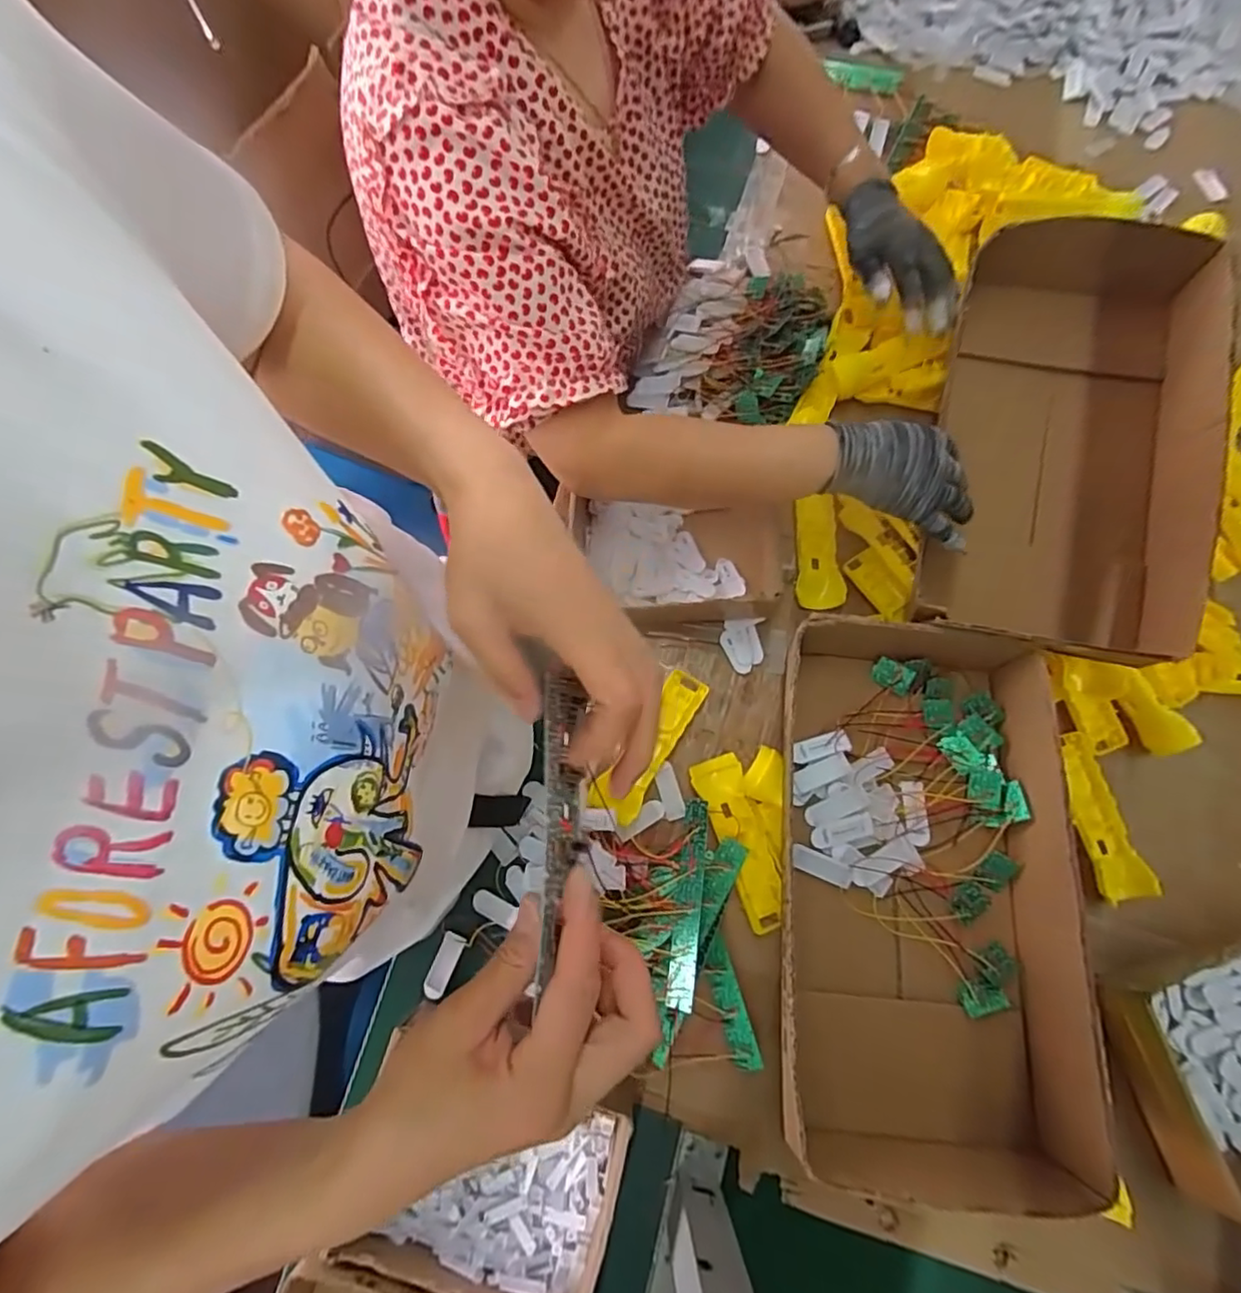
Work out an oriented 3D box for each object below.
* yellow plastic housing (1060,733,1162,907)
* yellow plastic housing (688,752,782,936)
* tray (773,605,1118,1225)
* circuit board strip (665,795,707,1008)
[{"bbox_3d":[0.474,0.169,0.608,0.043,0.025,0.158,-12,75,-4],"label":"yellow plastic housing"},{"bbox_3d":[0.117,0.190,0.597,0.047,0.023,0.165,-16,75,-5],"label":"yellow plastic housing"},{"bbox_3d":[0.253,0.198,0.541,0.239,0.117,0.422,7,74,2],"label":"tray"},{"bbox_3d":[0.062,0.229,0.550,0.023,0.007,0.174,1,71,23],"label":"circuit board strip"}]

